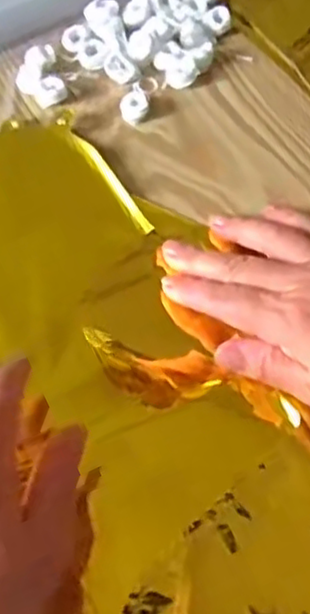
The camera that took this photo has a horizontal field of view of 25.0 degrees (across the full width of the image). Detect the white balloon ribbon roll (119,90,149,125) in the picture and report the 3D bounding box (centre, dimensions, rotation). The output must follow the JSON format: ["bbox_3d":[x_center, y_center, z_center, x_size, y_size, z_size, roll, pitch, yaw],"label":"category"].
[{"bbox_3d":[-0.013,-0.128,0.448,0.018,0.012,0.019,-2,60,3],"label":"white balloon ribbon roll"}]

